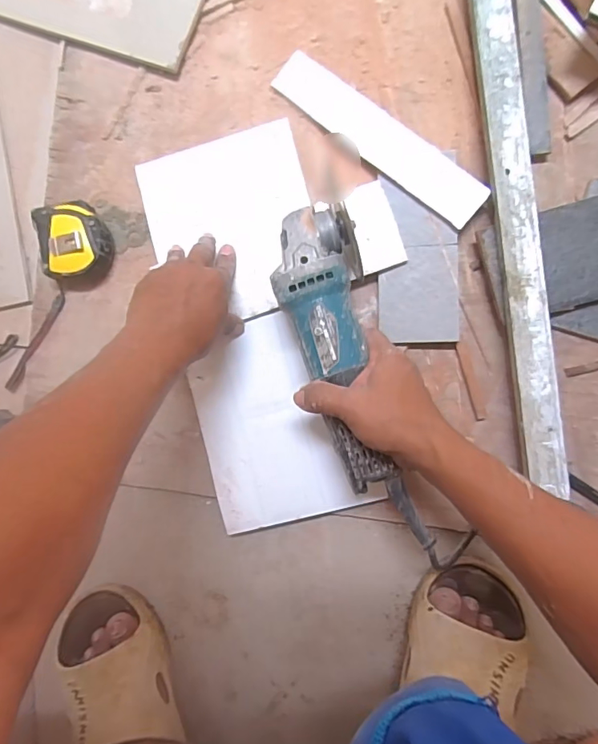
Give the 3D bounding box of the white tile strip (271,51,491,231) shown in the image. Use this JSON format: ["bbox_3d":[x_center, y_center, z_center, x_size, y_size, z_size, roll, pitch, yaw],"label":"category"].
[{"bbox_3d":[0.076,-0.230,0.474,0.239,0.006,0.048,41,103,10],"label":"white tile strip"}]

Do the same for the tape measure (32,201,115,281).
[{"bbox_3d":[-0.234,-0.138,0.505,0.069,0.037,0.075,-11,87,4],"label":"tape measure"}]

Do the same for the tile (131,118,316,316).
[{"bbox_3d":[-0.069,-0.148,0.495,0.166,0.009,0.182,-14,87,4],"label":"tile"}]

